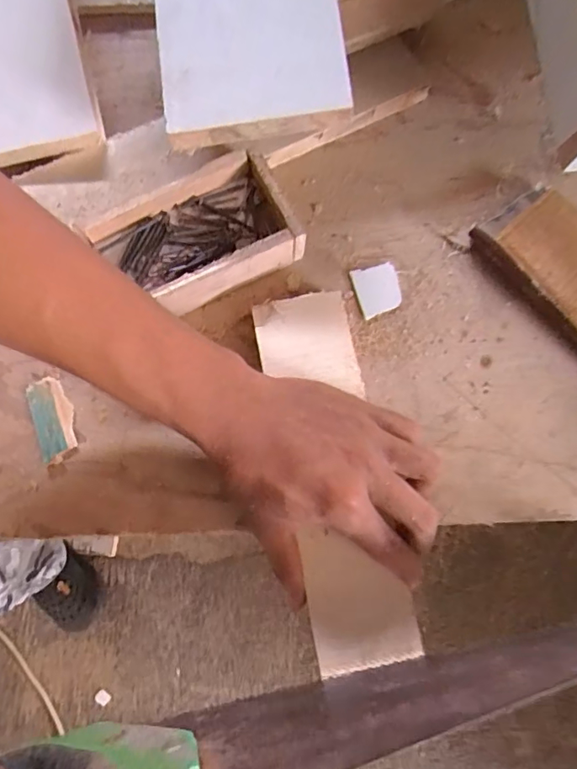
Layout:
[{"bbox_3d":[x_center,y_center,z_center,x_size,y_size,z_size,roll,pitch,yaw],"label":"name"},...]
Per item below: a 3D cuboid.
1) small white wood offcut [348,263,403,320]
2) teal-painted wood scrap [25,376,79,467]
[{"bbox_3d":[0.066,-0.070,0.371,0.033,0.004,0.037,-15,77,-4],"label":"small white wood offcut"},{"bbox_3d":[-0.165,0.023,0.349,0.027,0.005,0.059,-22,78,-6],"label":"teal-painted wood scrap"}]

